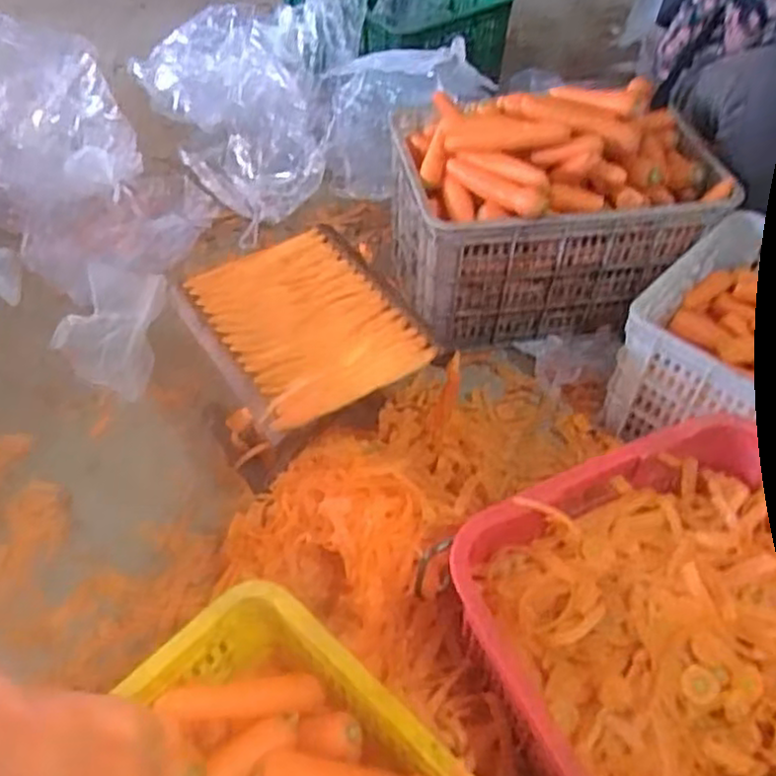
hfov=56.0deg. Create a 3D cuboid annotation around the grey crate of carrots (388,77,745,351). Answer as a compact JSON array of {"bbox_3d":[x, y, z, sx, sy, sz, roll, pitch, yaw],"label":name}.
[{"bbox_3d":[0.294,-0.315,1.306,0.535,0.343,0.325,-7,51,-6],"label":"grey crate of carrots"}]

